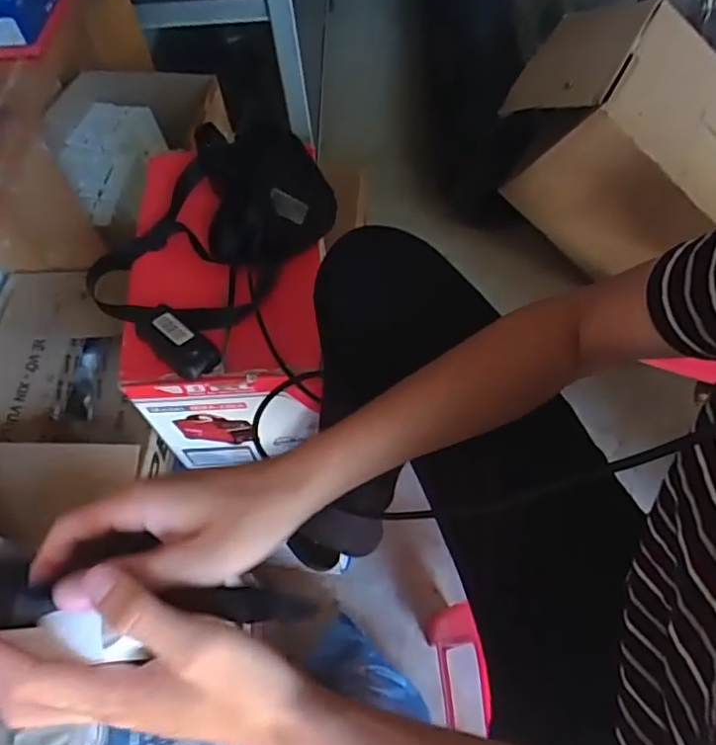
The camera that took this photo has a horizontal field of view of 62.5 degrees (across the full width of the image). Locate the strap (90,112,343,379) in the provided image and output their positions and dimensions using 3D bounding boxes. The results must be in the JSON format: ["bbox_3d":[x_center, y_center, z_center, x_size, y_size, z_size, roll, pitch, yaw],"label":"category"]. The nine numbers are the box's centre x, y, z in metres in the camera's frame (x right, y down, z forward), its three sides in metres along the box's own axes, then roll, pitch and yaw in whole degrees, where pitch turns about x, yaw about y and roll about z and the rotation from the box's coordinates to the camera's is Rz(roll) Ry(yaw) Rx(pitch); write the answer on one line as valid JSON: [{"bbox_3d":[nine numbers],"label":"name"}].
[{"bbox_3d":[-0.183,-0.178,0.732,0.238,0.093,0.333,28,64,19],"label":"strap"}]

